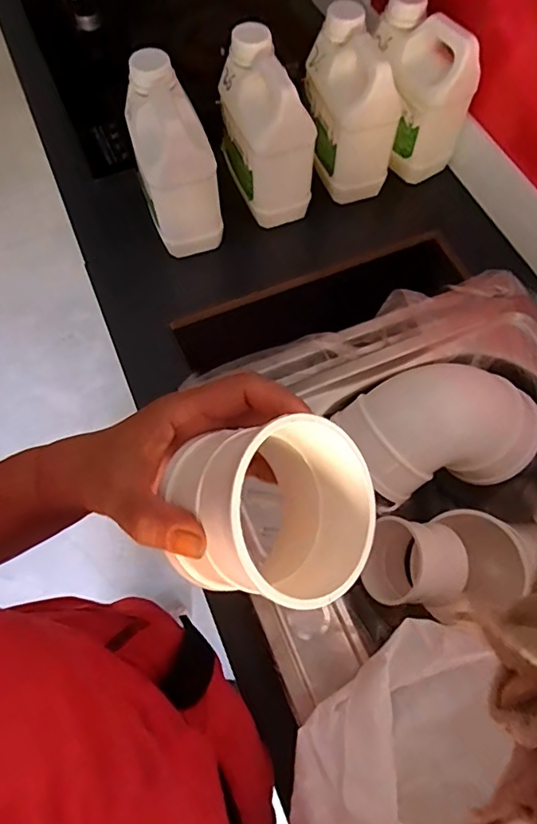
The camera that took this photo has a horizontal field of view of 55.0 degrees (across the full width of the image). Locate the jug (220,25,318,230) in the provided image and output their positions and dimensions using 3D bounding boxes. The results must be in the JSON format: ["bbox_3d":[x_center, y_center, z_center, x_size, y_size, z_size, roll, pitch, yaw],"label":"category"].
[{"bbox_3d":[-0.004,-0.325,0.604,0.072,0.163,0.123,-21,69,-10],"label":"jug"}]

